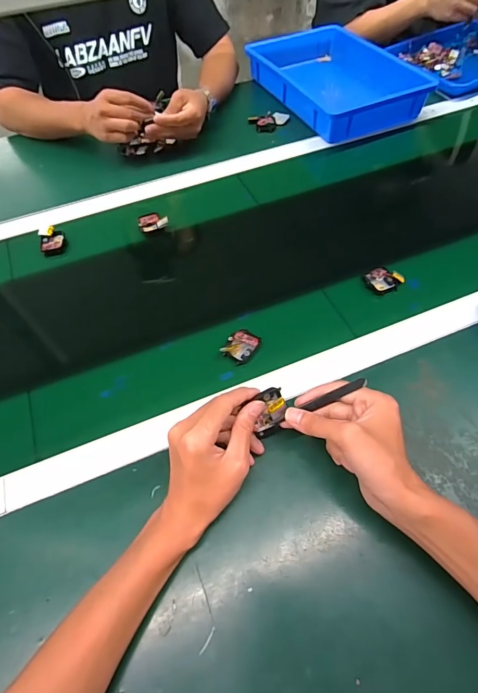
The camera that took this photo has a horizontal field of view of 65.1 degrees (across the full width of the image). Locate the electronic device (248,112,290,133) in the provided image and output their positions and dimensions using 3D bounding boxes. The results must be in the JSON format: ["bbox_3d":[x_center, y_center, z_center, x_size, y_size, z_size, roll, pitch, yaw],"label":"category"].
[{"bbox_3d":[0.061,-0.459,0.767,0.082,0.014,0.049,1,56,3],"label":"electronic device"}]

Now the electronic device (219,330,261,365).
[{"bbox_3d":[0.004,-0.001,0.479,0.036,0.011,0.046,32,63,21],"label":"electronic device"}]

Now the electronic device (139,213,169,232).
[{"bbox_3d":[-0.141,-0.208,0.617,0.047,0.014,0.033,-11,57,-5],"label":"electronic device"}]

